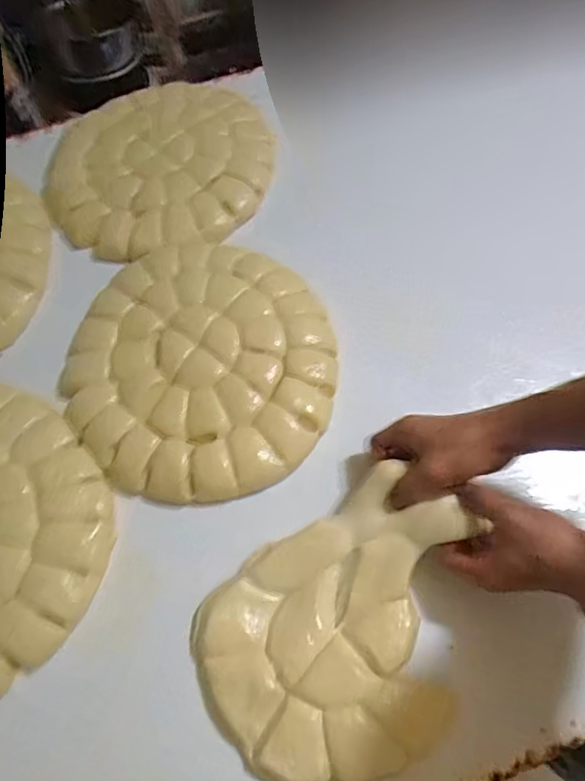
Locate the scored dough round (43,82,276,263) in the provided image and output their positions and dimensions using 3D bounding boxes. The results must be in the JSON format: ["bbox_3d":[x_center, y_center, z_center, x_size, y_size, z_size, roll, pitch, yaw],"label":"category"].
[{"bbox_3d":[-0.186,-0.323,0.705,0.336,0.047,0.307,-21,68,-4],"label":"scored dough round"}]

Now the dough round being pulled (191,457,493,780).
[{"bbox_3d":[0.053,0.218,0.456,0.278,0.056,0.206,-31,69,-12],"label":"dough round being pulled"}]

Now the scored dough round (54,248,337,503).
[{"bbox_3d":[-0.109,-0.041,0.577,0.300,0.023,0.319,0,67,1],"label":"scored dough round"}]

